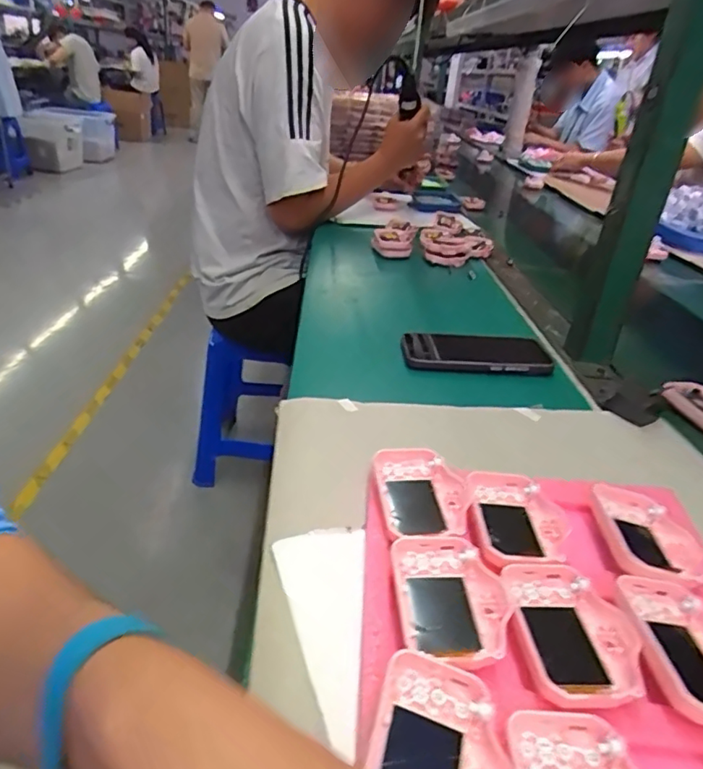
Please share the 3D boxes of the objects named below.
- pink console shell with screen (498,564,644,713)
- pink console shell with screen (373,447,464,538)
[{"bbox_3d":[0.119,0.134,0.309,0.066,0.019,0.085,1,30,-10],"label":"pink console shell with screen"},{"bbox_3d":[0.050,0.076,0.398,0.058,0.018,0.082,1,30,-10],"label":"pink console shell with screen"}]

